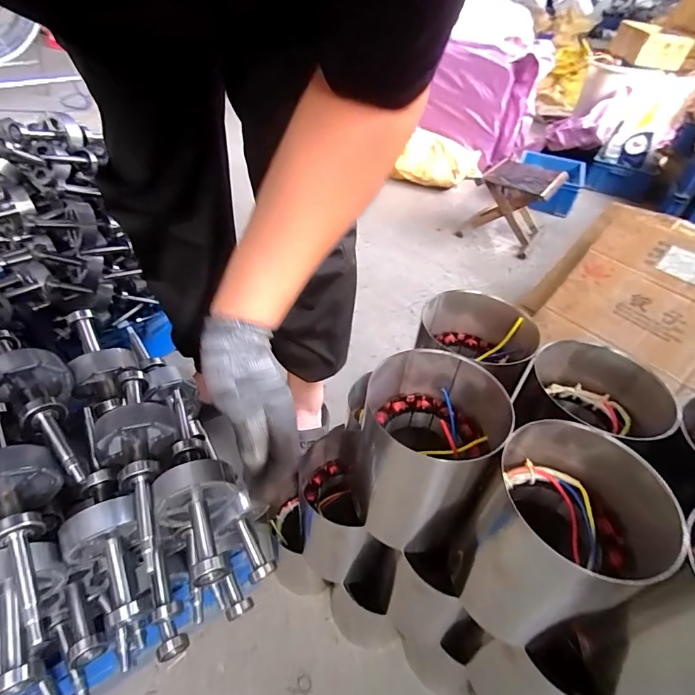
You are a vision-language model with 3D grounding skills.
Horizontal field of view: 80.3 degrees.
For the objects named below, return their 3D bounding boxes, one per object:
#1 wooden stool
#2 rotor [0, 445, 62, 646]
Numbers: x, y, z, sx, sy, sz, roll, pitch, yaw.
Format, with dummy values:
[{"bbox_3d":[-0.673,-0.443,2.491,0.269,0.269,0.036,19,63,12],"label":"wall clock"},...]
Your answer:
[{"bbox_3d":[0.608,-0.528,1.538,0.270,0.241,0.265,26,47,22],"label":"wooden stool"},{"bbox_3d":[-0.276,0.164,0.342,0.079,0.073,0.152,-19,67,-24],"label":"rotor"}]

